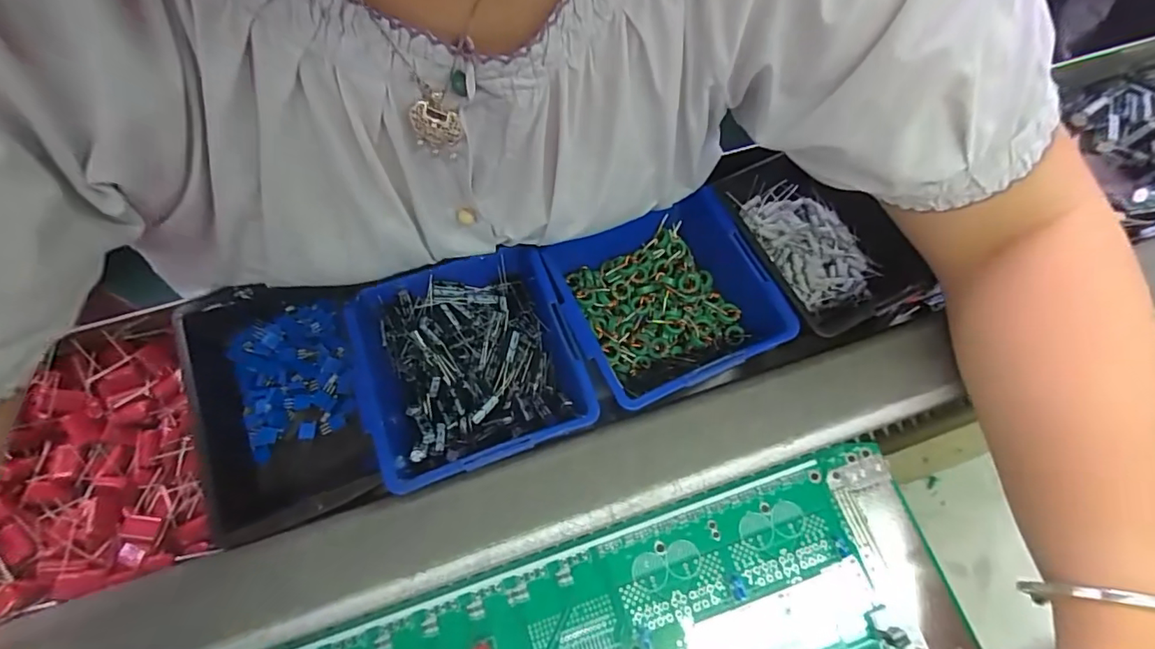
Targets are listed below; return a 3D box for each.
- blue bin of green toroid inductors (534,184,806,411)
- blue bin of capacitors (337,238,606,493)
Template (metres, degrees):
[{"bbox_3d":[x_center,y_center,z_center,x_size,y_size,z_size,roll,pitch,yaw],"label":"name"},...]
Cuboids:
[{"bbox_3d":[0.050,-0.014,0.340,0.123,0.052,0.119,-23,69,-11],"label":"blue bin of green toroid inductors"},{"bbox_3d":[-0.065,0.021,0.320,0.117,0.047,0.128,-19,69,-10],"label":"blue bin of capacitors"}]

